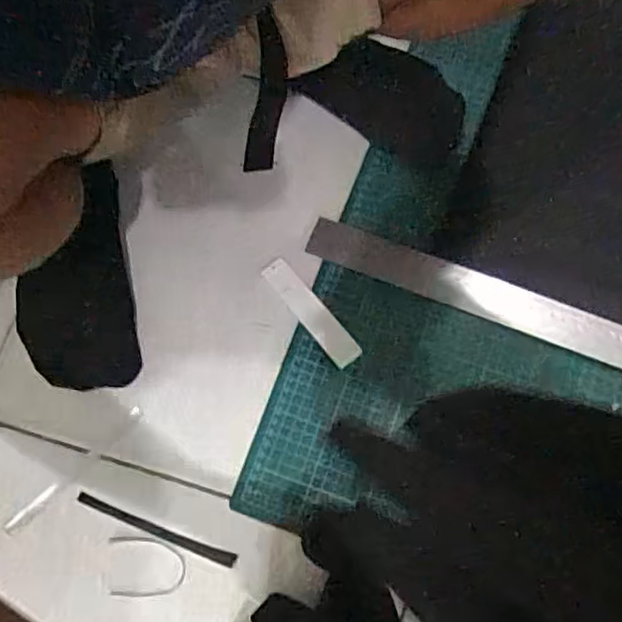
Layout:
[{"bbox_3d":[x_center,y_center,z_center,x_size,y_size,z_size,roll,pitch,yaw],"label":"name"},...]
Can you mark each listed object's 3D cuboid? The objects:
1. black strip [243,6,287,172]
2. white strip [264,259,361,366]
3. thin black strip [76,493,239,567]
[{"bbox_3d":[-0.031,-0.154,0.478,0.025,0.119,0.006,-2,44,-14],"label":"black strip"},{"bbox_3d":[0.000,0.001,0.598,0.026,0.005,0.114,-37,76,-12],"label":"white strip"},{"bbox_3d":[-0.128,0.181,0.547,0.140,0.005,0.011,21,73,6],"label":"thin black strip"}]

